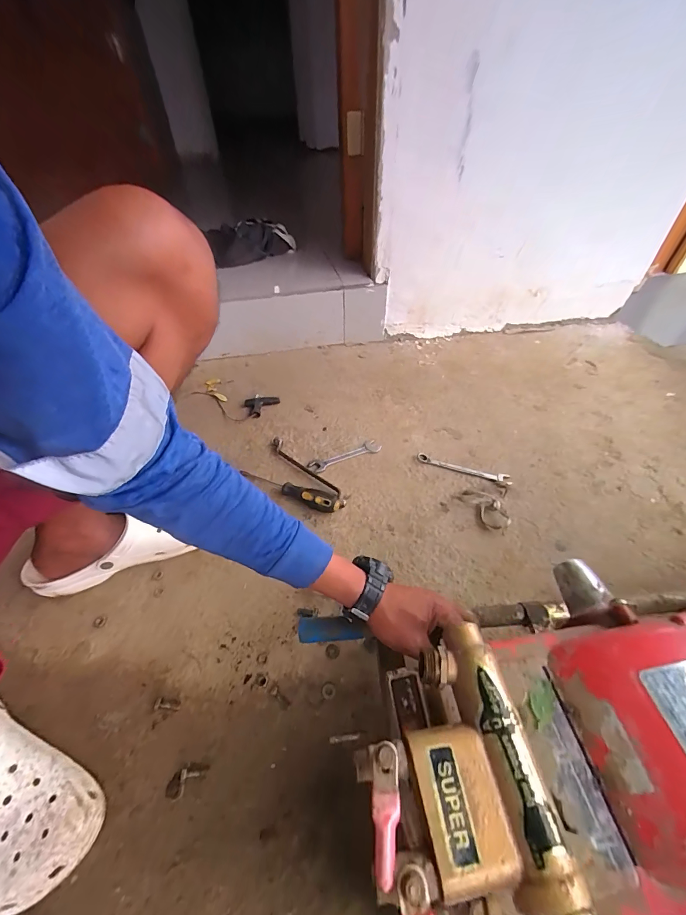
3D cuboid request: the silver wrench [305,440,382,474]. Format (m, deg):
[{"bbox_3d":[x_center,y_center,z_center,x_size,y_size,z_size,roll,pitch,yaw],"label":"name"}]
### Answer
[{"bbox_3d":[0.005,-0.004,0.708,0.147,0.005,0.031,-19,50,-20],"label":"silver wrench"}]

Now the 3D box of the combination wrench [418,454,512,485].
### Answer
[{"bbox_3d":[0.236,0.022,0.699,0.179,0.009,0.025,15,48,11],"label":"combination wrench"}]

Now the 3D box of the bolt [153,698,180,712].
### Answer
[{"bbox_3d":[-0.214,0.301,0.433,0.031,0.007,0.012,4,48,6],"label":"bolt"}]

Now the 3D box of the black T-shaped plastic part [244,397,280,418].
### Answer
[{"bbox_3d":[-0.184,-0.111,0.803,0.079,0.017,0.056,-1,47,-5],"label":"black T-shaped plastic part"}]

